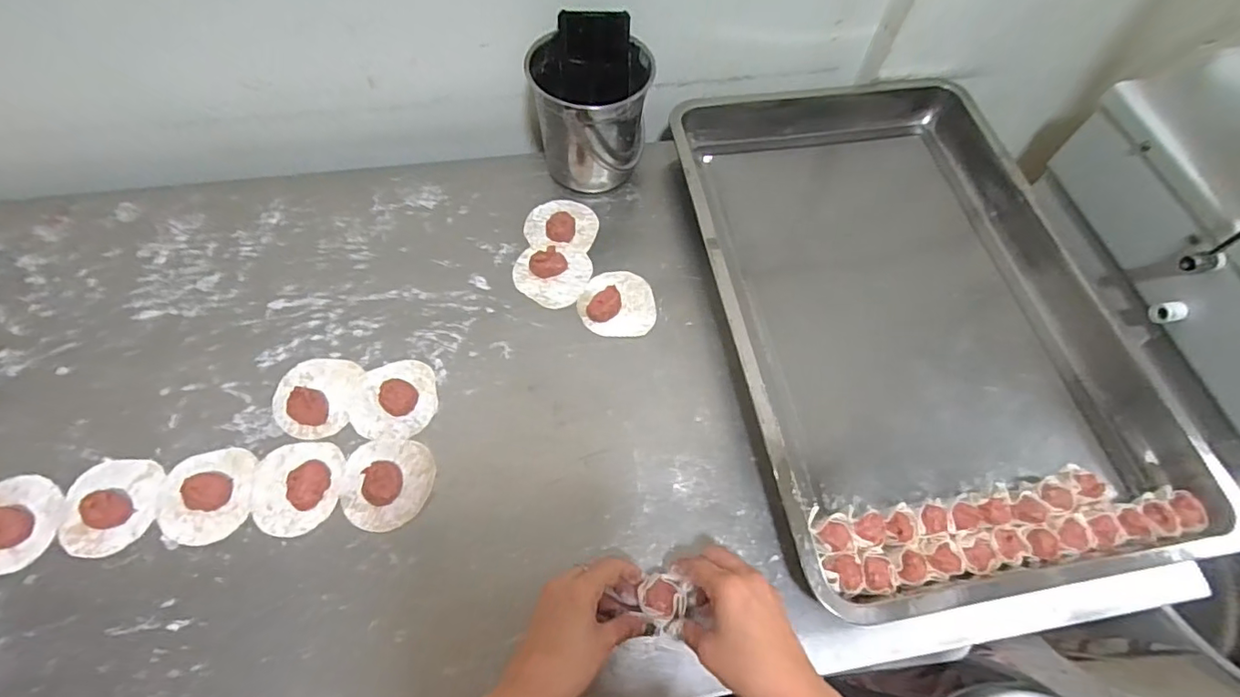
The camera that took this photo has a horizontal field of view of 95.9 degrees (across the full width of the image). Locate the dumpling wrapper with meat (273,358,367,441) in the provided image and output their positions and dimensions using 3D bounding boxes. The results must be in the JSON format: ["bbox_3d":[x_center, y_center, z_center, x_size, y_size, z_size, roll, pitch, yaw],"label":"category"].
[{"bbox_3d":[-0.295,0.042,0.533,0.074,0.022,0.082,7,62,0],"label":"dumpling wrapper with meat"}]

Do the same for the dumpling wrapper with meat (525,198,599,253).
[{"bbox_3d":[-0.068,-0.145,0.644,0.081,0.023,0.074,0,62,-4],"label":"dumpling wrapper with meat"}]

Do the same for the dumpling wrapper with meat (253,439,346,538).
[{"bbox_3d":[-0.287,0.120,0.494,0.074,0.020,0.083,-9,63,-8],"label":"dumpling wrapper with meat"}]

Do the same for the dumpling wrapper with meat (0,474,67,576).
[{"bbox_3d":[-0.519,0.148,0.471,0.076,0.020,0.081,5,62,-1],"label":"dumpling wrapper with meat"}]

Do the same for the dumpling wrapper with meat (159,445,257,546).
[{"bbox_3d":[-0.363,0.126,0.489,0.070,0.017,0.081,-8,63,-8],"label":"dumpling wrapper with meat"}]

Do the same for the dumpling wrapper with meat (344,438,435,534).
[{"bbox_3d":[-0.208,0.116,0.493,0.076,0.025,0.080,1,62,-3],"label":"dumpling wrapper with meat"}]

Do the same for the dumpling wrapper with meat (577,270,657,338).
[{"bbox_3d":[-0.003,-0.052,0.596,0.080,0.025,0.078,-2,63,-4],"label":"dumpling wrapper with meat"}]

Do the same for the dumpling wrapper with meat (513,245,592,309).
[{"bbox_3d":[-0.075,-0.083,0.607,0.082,0.025,0.072,7,62,0],"label":"dumpling wrapper with meat"}]

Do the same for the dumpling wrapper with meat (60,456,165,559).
[{"bbox_3d":[-0.440,0.130,0.479,0.077,0.027,0.084,-1,62,-4],"label":"dumpling wrapper with meat"}]

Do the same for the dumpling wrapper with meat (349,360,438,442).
[{"bbox_3d":[-0.218,0.044,0.535,0.079,0.020,0.081,1,62,-3],"label":"dumpling wrapper with meat"}]

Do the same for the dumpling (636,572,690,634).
[{"bbox_3d":[0.034,0.204,0.449,0.040,0.037,0.041,11,62,3],"label":"dumpling"}]

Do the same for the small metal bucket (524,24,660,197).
[{"bbox_3d":[-0.031,-0.272,0.647,0.136,0.134,0.114,-27,67,-16],"label":"small metal bucket"}]

